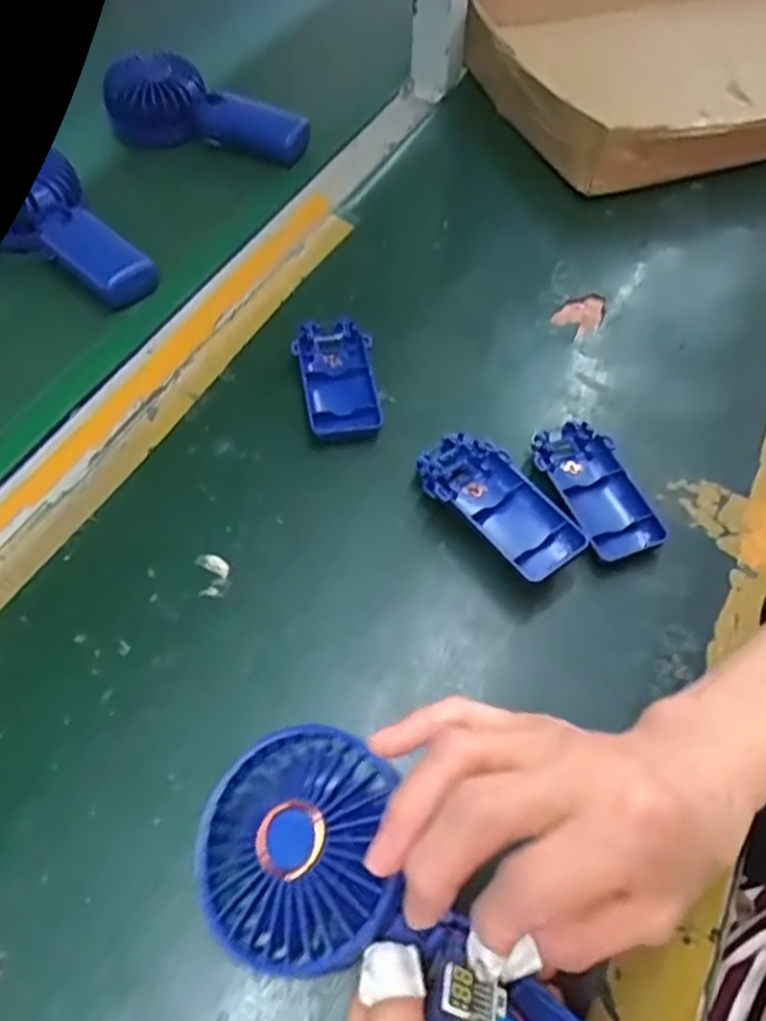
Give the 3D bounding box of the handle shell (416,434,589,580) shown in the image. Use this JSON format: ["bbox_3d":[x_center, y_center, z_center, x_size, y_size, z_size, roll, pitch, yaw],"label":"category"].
[{"bbox_3d":[0.062,-0.002,0.409,0.048,0.026,0.104,-35,65,-22],"label":"handle shell"}]

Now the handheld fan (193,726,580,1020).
[{"bbox_3d":[0.009,0.156,0.263,0.180,0.033,0.078,36,62,15],"label":"handheld fan"}]

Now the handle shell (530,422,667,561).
[{"bbox_3d":[0.125,-0.012,0.426,0.049,0.014,0.090,-23,61,-17],"label":"handle shell"}]

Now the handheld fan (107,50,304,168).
[{"bbox_3d":[-0.152,-0.349,0.632,0.183,0.055,0.056,20,58,10],"label":"handheld fan"}]

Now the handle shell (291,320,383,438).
[{"bbox_3d":[-0.030,-0.085,0.467,0.048,0.018,0.090,-3,57,-5],"label":"handle shell"}]

